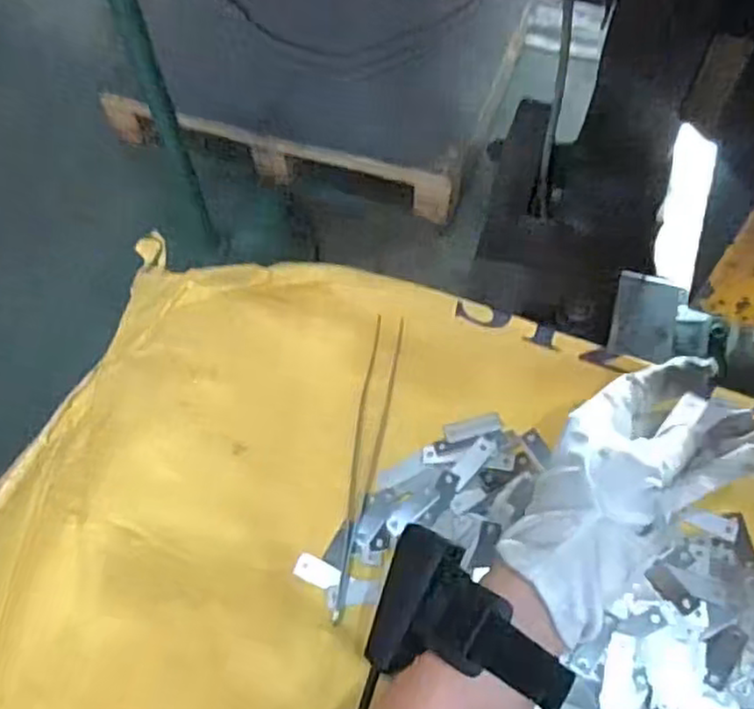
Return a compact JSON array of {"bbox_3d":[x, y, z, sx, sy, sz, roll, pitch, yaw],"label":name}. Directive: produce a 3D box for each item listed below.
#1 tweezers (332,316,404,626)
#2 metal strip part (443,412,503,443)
[{"bbox_3d":[-0.007,0.060,0.420,0.018,0.008,0.192,8,59,6],"label":"tweezers"},{"bbox_3d":[0.061,0.046,0.438,0.037,0.004,0.013,-13,59,-7],"label":"metal strip part"}]

